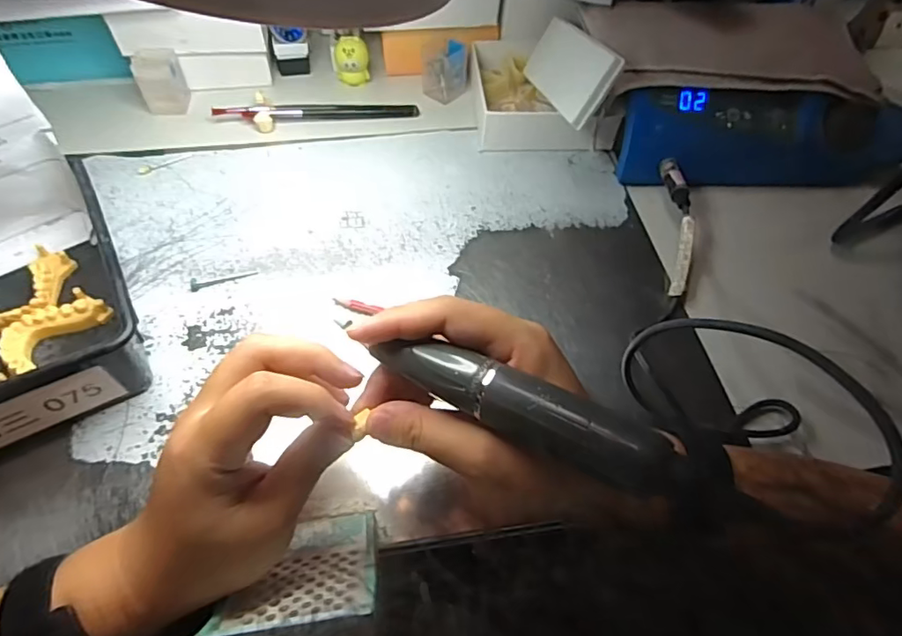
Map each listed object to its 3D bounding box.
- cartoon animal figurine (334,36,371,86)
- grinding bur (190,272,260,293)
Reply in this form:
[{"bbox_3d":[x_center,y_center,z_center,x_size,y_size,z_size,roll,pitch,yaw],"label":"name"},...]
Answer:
[{"bbox_3d":[-0.098,-0.254,0.546,0.034,0.047,0.022,-8,56,-8],"label":"cartoon animal figurine"},{"bbox_3d":[-0.171,-0.030,0.411,0.048,0.008,0.008,-16,58,-13],"label":"grinding bur"}]

